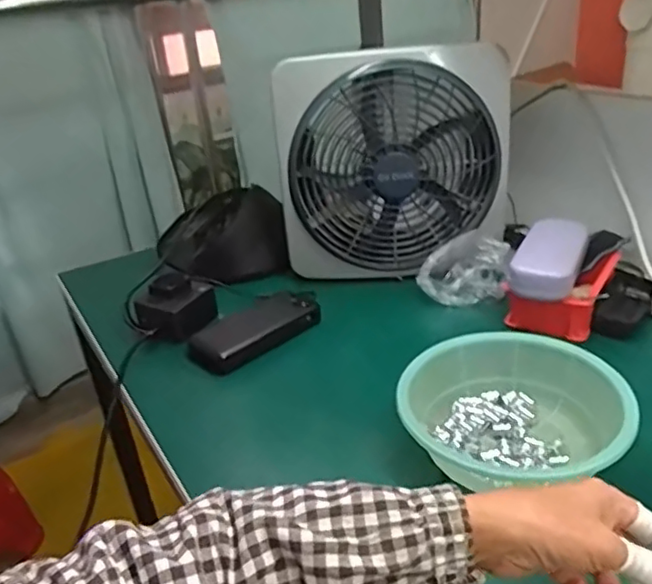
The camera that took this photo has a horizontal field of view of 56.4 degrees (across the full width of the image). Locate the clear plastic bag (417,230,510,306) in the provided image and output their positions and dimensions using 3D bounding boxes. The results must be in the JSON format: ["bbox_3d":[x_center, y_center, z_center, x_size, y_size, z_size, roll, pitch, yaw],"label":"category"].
[{"bbox_3d":[0.174,-0.031,0.765,0.109,0.085,0.052,8,31,25],"label":"clear plastic bag"}]

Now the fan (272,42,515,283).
[{"bbox_3d":[0.088,-0.161,0.803,0.292,0.282,0.089,-11,28,-10],"label":"fan"}]

